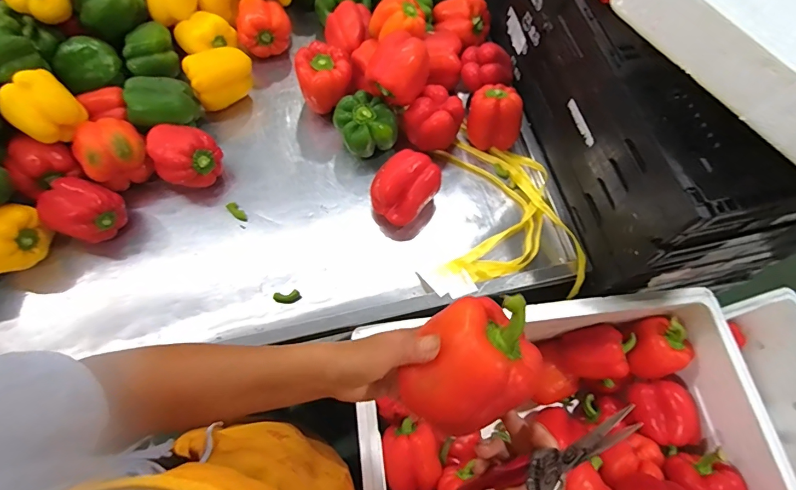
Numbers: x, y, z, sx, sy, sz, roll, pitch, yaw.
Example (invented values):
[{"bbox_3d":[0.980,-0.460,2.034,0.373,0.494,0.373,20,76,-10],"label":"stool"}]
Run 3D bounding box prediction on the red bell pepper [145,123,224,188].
[{"bbox_3d":[-0.317,-0.129,0.646,0.087,0.080,0.087,1,66,-2],"label":"red bell pepper"}]

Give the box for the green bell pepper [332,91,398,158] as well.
[{"bbox_3d":[-0.051,-0.186,0.683,0.093,0.082,0.086,-13,67,-8],"label":"green bell pepper"}]

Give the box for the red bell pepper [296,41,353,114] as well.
[{"bbox_3d":[-0.120,-0.268,0.710,0.088,0.095,0.086,-8,66,-6],"label":"red bell pepper"}]

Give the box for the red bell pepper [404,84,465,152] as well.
[{"bbox_3d":[0.056,-0.200,0.676,0.080,0.074,0.079,39,70,14],"label":"red bell pepper"}]

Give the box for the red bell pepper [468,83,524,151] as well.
[{"bbox_3d":[0.157,-0.209,0.685,0.093,0.082,0.080,15,66,5],"label":"red bell pepper"}]

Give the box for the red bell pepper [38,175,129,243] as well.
[{"bbox_3d":[-0.447,-0.048,0.610,0.081,0.073,0.083,1,66,-2],"label":"red bell pepper"}]

